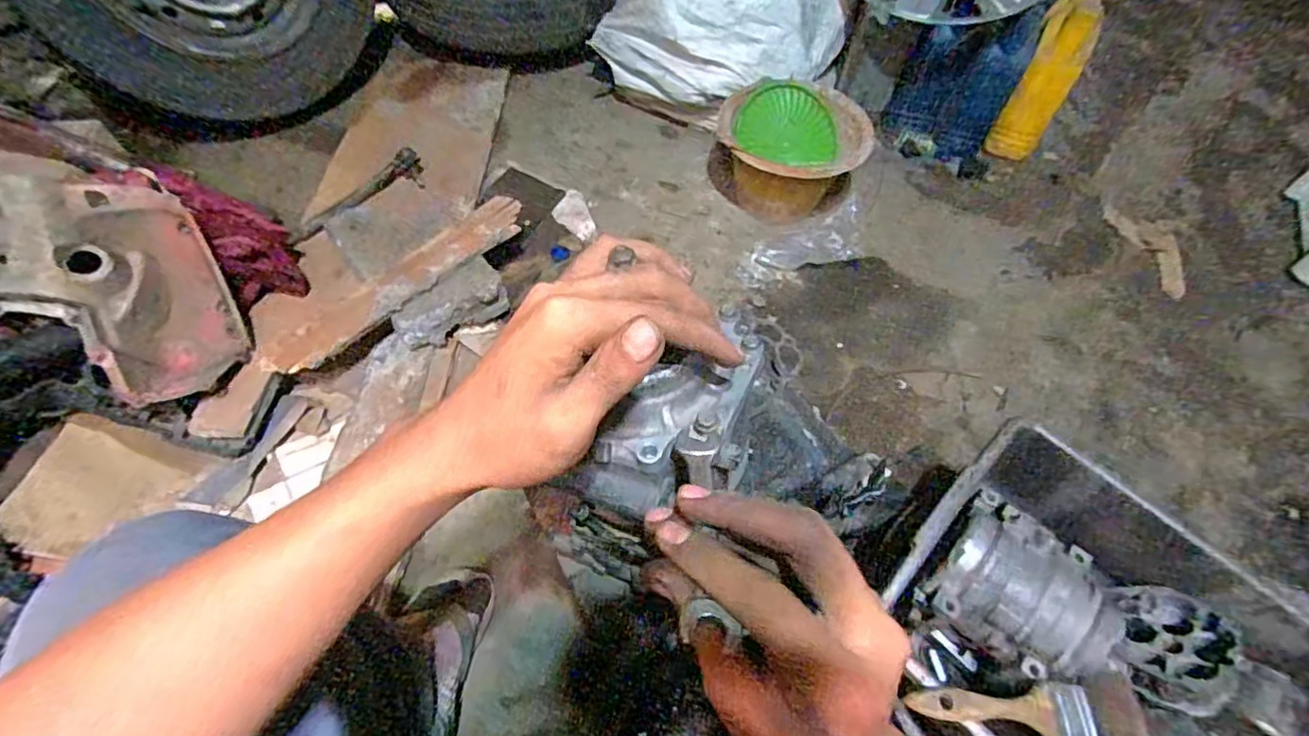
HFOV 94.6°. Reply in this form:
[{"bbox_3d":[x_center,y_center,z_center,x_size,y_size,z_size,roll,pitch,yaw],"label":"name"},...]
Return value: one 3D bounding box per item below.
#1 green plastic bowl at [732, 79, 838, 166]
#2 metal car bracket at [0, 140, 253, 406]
[{"bbox_3d":[0.240,-0.442,1.082,0.179,0.030,0.188,2,59,-3],"label":"green plastic bowl"},{"bbox_3d":[-0.721,-0.118,0.783,0.245,0.355,0.060,-32,23,-32],"label":"metal car bracket"}]

